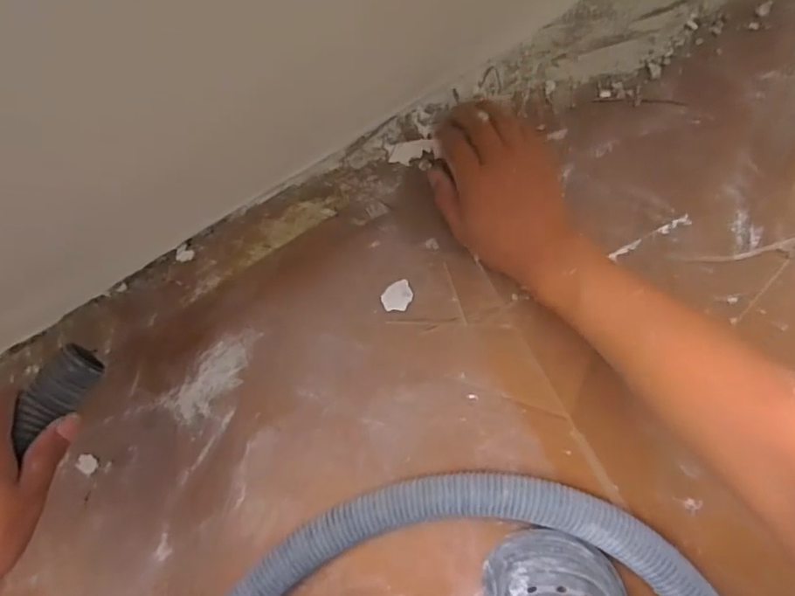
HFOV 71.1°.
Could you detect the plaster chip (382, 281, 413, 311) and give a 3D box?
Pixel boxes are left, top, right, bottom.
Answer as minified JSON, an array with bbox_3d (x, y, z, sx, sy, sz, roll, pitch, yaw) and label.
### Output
[{"bbox_3d":[0.000,0.000,0.526,0.029,0.004,0.026,-27,90,4],"label":"plaster chip"}]

